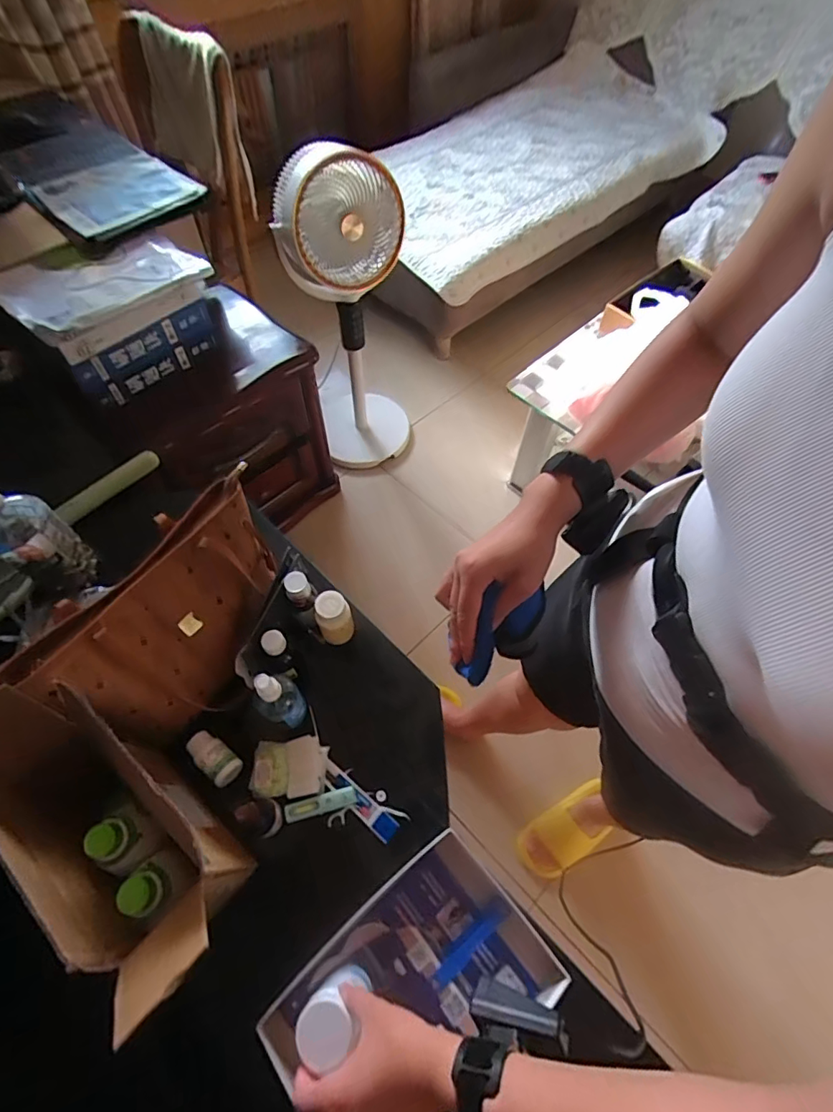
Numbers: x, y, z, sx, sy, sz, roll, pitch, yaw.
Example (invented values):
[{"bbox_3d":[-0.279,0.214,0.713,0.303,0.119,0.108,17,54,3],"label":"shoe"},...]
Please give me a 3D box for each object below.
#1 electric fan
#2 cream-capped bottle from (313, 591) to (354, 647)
[{"bbox_3d":[-0.162,-0.566,1.343,0.295,0.808,0.255,-9,61,-7],"label":"electric fan"},{"bbox_3d":[-0.120,0.093,0.751,0.054,0.090,0.053,-13,61,-9],"label":"cream-capped bottle"}]

